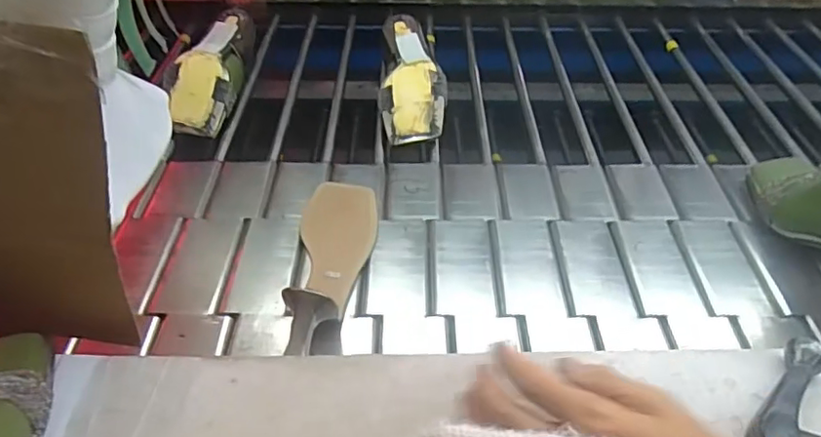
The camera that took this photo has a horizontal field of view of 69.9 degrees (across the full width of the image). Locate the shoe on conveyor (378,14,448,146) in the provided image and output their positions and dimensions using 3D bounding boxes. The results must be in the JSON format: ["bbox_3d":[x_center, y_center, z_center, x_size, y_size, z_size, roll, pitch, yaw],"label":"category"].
[{"bbox_3d":[0.003,-0.185,0.771,0.079,0.064,0.217,0,43,0],"label":"shoe on conveyor"}]

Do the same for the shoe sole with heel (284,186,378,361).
[{"bbox_3d":[-0.070,0.027,0.552,0.073,0.052,0.220,-2,43,-2],"label":"shoe sole with heel"}]

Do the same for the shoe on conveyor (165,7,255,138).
[{"bbox_3d":[-0.261,-0.196,0.776,0.074,0.069,0.232,-1,43,-1],"label":"shoe on conveyor"}]

